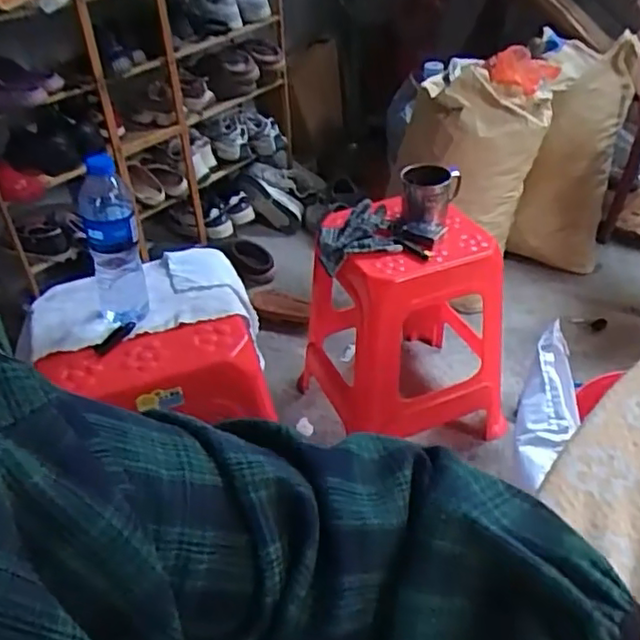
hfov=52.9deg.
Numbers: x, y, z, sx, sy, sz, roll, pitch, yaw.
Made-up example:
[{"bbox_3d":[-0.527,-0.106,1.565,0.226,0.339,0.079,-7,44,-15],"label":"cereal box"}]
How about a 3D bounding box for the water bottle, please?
[{"bbox_3d":[-0.266,-0.097,0.821,0.071,0.222,0.052,-19,40,-17],"label":"water bottle"}]

